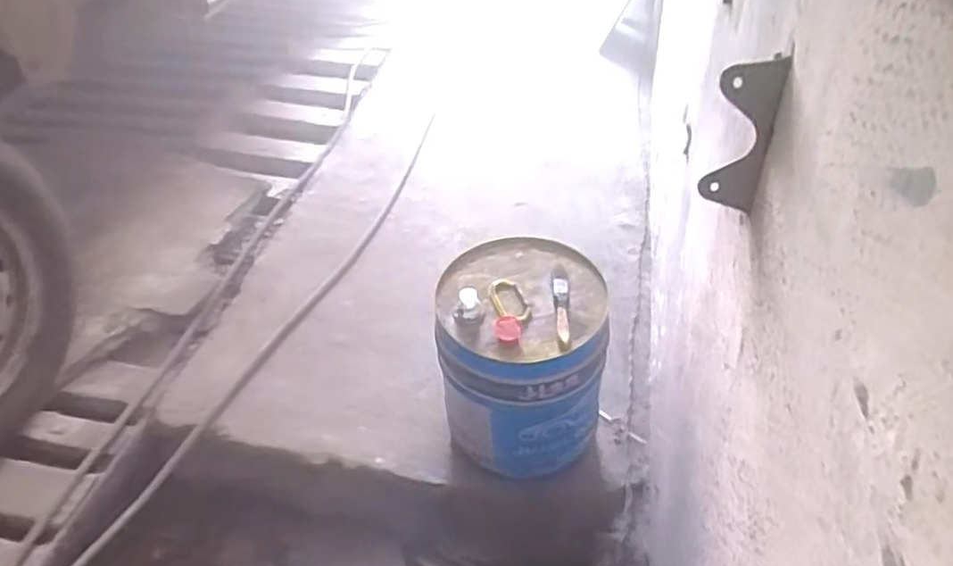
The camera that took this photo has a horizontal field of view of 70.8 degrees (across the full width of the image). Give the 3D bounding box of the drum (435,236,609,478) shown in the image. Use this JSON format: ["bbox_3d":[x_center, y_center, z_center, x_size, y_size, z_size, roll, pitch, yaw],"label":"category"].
[{"bbox_3d":[0.074,0.142,1.110,0.252,0.346,0.251,4,43,8],"label":"drum"}]

